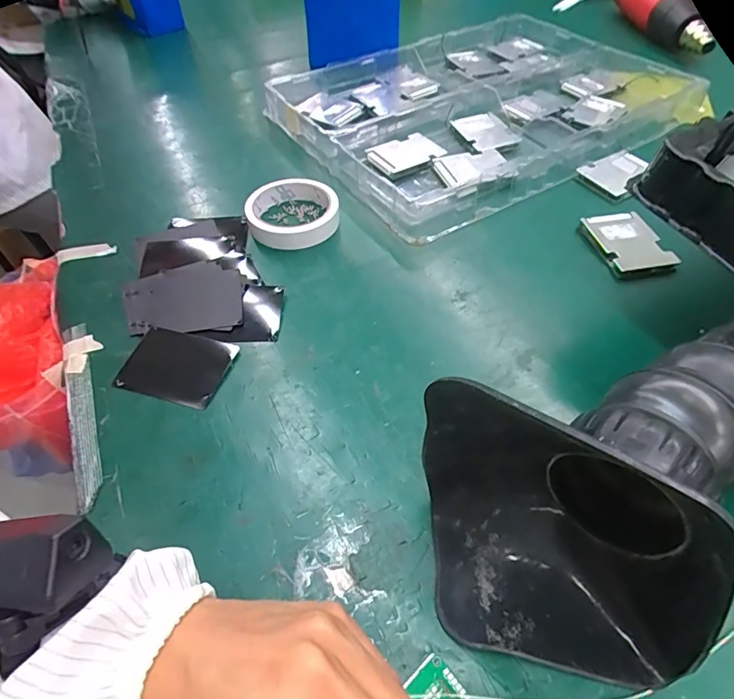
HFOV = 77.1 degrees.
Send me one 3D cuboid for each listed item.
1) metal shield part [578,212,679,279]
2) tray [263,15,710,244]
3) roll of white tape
[{"bbox_3d":[0.247,-0.104,0.438,0.059,0.007,0.078,-12,51,-6],"label":"metal shield part"},{"bbox_3d":[0.155,-0.334,0.609,0.489,0.047,0.344,-30,56,-20],"label":"tray"},{"bbox_3d":[-0.075,-0.139,0.472,0.089,0.030,0.086,-2,51,2],"label":"roll of white tape"}]

